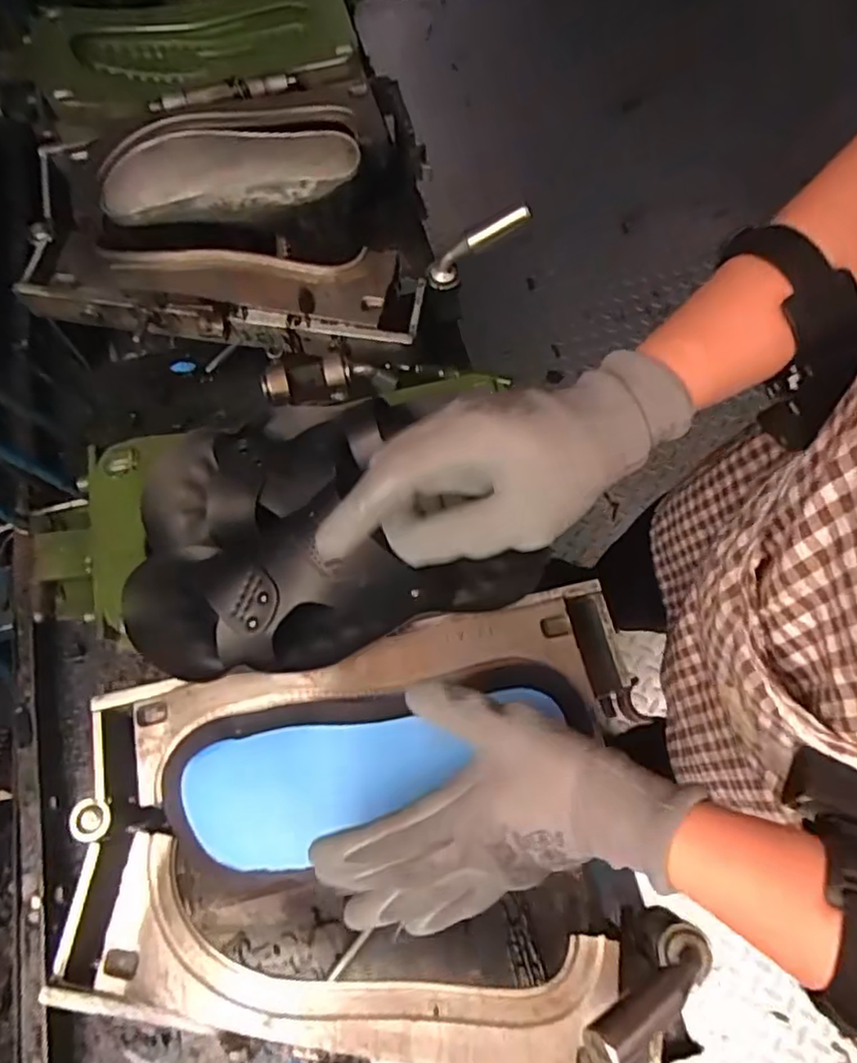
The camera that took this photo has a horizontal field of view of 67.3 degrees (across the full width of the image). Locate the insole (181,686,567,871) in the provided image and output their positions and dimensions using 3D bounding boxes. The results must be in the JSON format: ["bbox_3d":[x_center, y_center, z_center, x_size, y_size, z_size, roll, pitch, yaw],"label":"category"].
[{"bbox_3d":[-0.037,0.159,0.430,0.250,0.023,0.082,-15,69,-1],"label":"insole"}]

